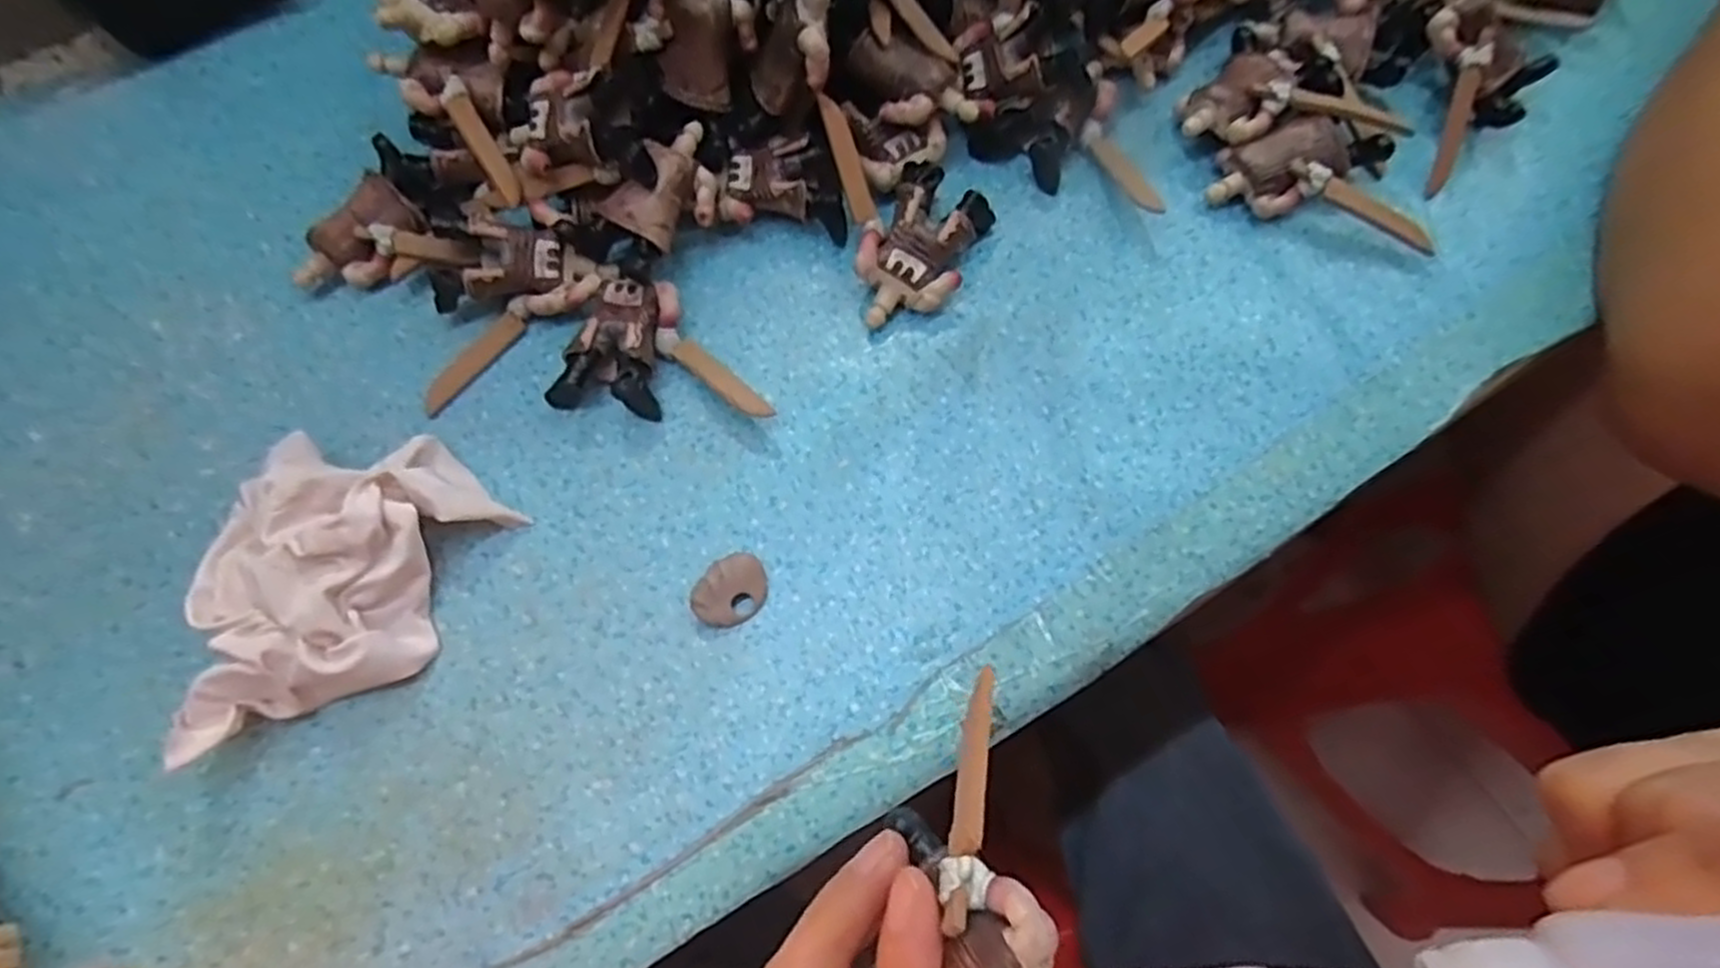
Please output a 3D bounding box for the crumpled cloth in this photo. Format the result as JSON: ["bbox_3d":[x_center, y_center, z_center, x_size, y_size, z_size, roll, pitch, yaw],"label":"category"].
[{"bbox_3d":[-0.159,0.030,0.236,0.066,0.031,0.101,26,72,10],"label":"crumpled cloth"}]

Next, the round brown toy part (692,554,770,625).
[{"bbox_3d":[-0.039,0.033,0.245,0.018,0.010,0.024,23,72,9],"label":"round brown toy part"}]

